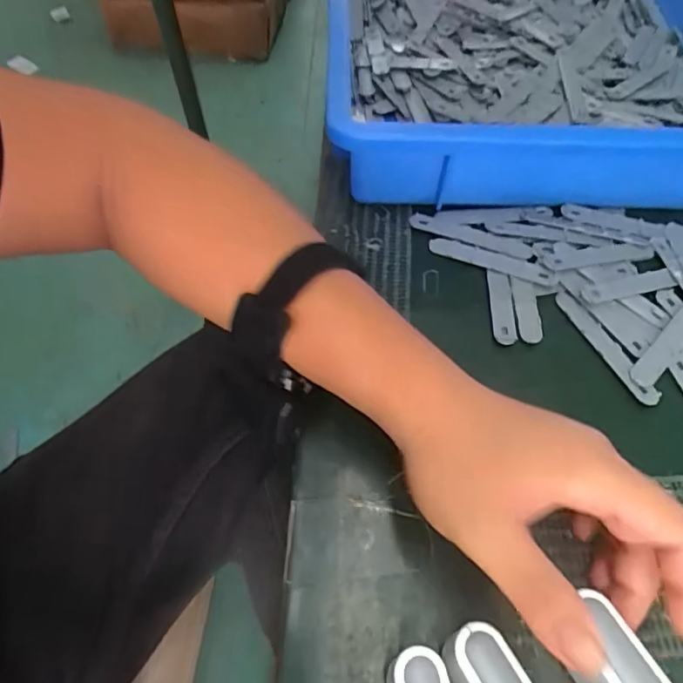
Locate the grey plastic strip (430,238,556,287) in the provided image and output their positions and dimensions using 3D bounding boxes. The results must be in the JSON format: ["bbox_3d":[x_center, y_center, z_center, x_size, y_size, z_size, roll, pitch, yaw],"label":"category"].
[{"bbox_3d":[0.112,-0.061,0.392,0.094,0.004,0.015,19,67,18],"label":"grey plastic strip"}]

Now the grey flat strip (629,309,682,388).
[{"bbox_3d":[0.221,-0.002,0.351,0.094,0.007,0.015,-39,65,-22],"label":"grey flat strip"}]

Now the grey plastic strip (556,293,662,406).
[{"bbox_3d":[0.178,0.003,0.356,0.017,0.005,0.093,-22,60,-13],"label":"grey plastic strip"}]

